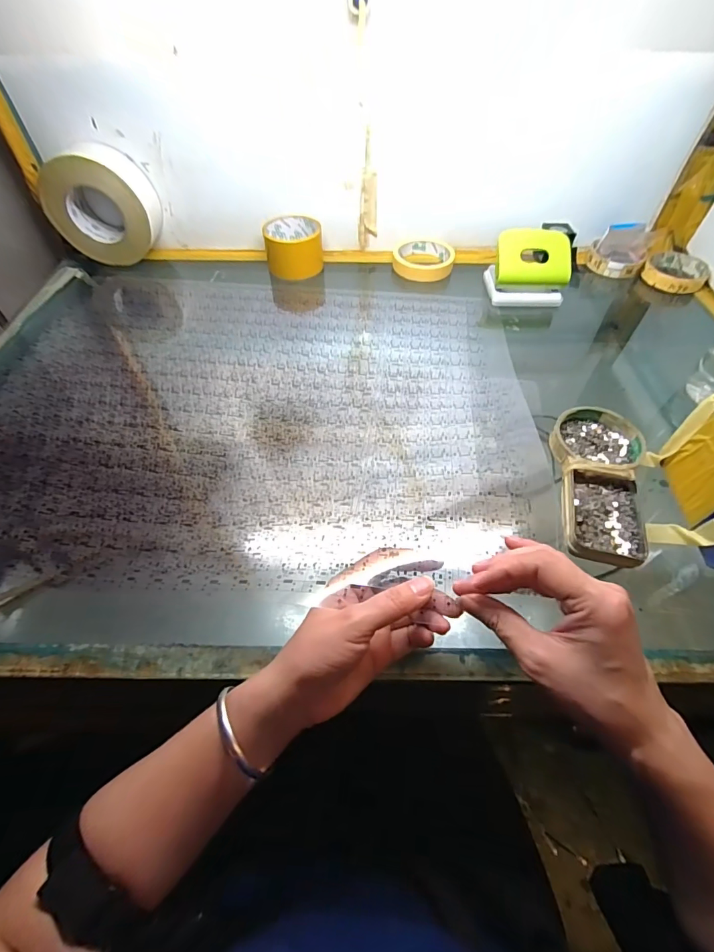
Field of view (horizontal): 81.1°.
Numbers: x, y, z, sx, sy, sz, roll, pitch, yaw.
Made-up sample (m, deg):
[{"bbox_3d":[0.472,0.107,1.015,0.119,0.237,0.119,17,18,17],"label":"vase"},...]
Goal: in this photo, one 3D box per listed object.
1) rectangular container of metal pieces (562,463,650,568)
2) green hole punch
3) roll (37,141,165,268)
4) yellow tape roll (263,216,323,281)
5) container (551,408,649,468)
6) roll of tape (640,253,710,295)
[{"bbox_3d":[0.220,0.033,0.372,0.069,0.021,0.095,11,53,8],"label":"rectangular container of metal pieces"},{"bbox_3d":[0.246,-0.299,0.597,0.103,0.080,0.067,2,52,1],"label":"green hole punch"},{"bbox_3d":[-0.367,-0.385,0.613,0.147,0.141,0.056,-2,52,-2],"label":"roll"},{"bbox_3d":[-0.096,-0.351,0.642,0.085,0.054,0.092,0,52,0],"label":"yellow tape roll"},{"bbox_3d":[0.243,-0.034,0.424,0.083,0.018,0.080,0,52,0],"label":"container"},{"bbox_3d":[0.493,-0.315,0.645,0.086,0.022,0.103,38,61,25],"label":"roll of tape"}]

